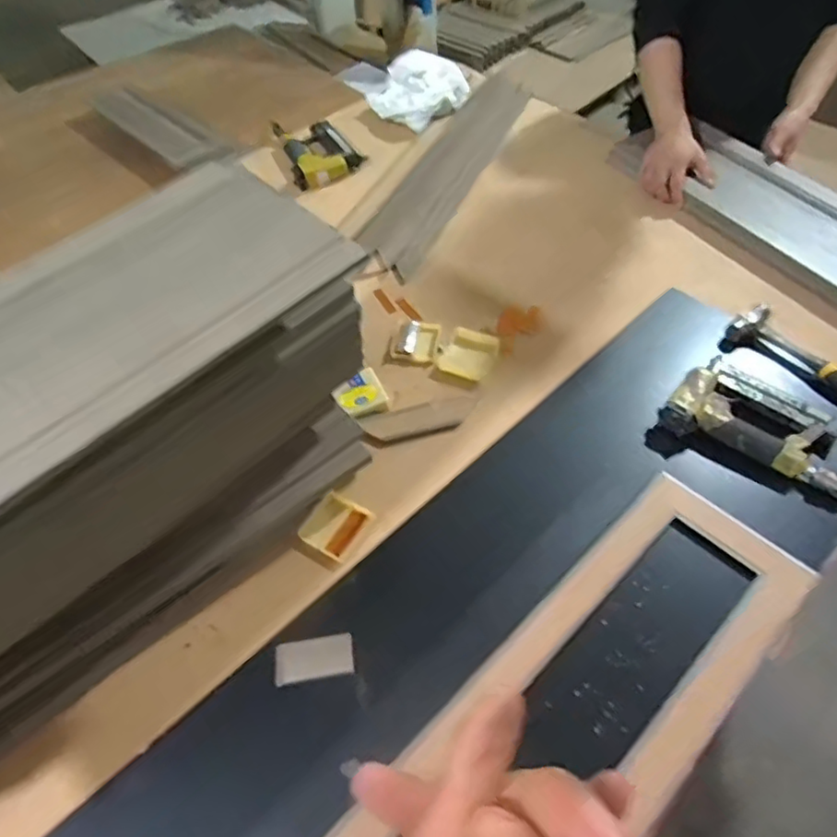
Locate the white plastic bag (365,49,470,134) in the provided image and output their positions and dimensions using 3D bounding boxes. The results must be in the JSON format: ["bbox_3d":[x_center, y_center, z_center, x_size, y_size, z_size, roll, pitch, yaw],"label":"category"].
[{"bbox_3d":[-0.015,-0.709,1.309,0.203,0.078,0.179,38,63,25],"label":"white plastic bag"}]

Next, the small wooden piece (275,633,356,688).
[{"bbox_3d":[-0.109,0.252,0.644,0.079,0.012,0.043,-9,54,-5],"label":"small wooden piece"}]

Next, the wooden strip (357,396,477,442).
[{"bbox_3d":[0.003,-0.002,0.832,0.157,0.006,0.046,-14,55,-9],"label":"wooden strip"}]

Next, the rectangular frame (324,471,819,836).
[{"bbox_3d":[0.127,0.315,0.582,0.677,0.014,0.194,-39,62,-23],"label":"rectangular frame"}]

